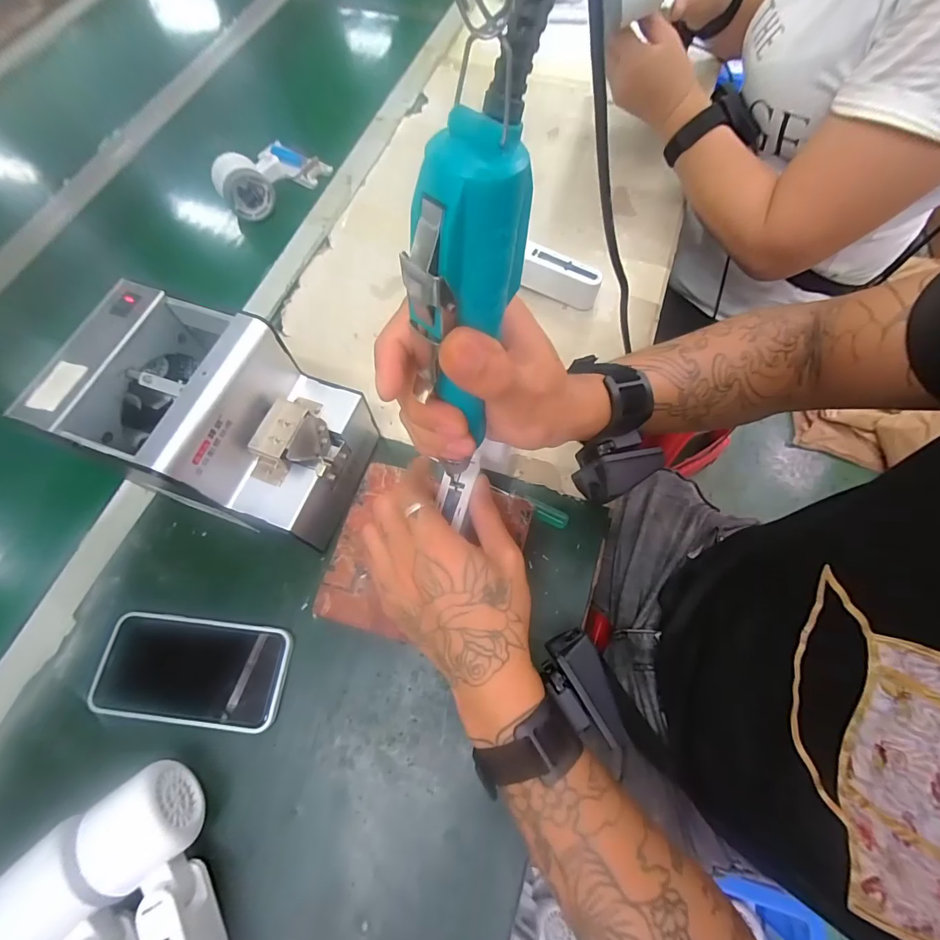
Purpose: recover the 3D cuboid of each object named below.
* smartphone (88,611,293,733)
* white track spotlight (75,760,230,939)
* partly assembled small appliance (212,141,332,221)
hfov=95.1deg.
[{"bbox_3d":[-0.222,0.158,0.340,0.146,0.009,0.074,5,68,4],"label":"smartphone"},{"bbox_3d":[-0.182,0.276,0.272,0.046,0.052,0.164,-36,71,-12],"label":"white track spotlight"},{"bbox_3d":[-0.260,-0.375,0.552,0.093,0.056,0.135,30,58,13],"label":"partly assembled small appliance"}]

